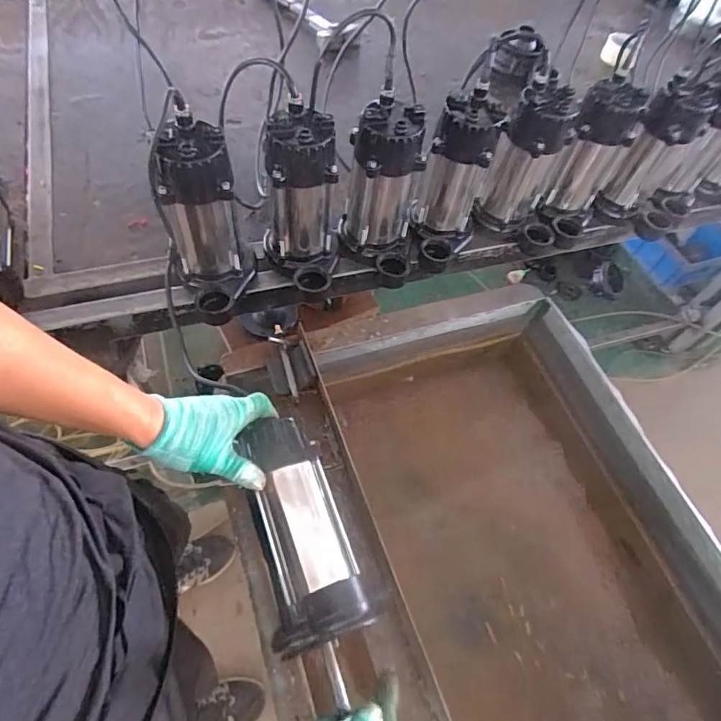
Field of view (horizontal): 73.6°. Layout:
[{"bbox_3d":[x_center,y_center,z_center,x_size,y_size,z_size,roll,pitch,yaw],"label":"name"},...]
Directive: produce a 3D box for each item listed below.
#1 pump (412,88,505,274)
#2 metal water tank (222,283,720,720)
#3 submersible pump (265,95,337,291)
[{"bbox_3d":[0.144,-0.270,0.752,0.100,0.229,0.127,11,58,0],"label":"pump"},{"bbox_3d":[0.179,0.284,0.668,0.588,0.240,0.745,-15,61,-16],"label":"metal water tank"},{"bbox_3d":[-0.088,-0.221,0.694,0.106,0.232,0.155,-5,59,-10],"label":"submersible pump"}]

